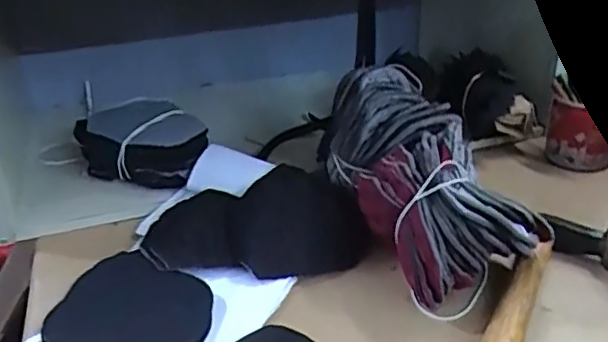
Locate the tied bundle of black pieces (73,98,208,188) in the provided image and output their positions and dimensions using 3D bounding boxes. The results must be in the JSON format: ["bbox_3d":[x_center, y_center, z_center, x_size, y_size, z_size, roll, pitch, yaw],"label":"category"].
[{"bbox_3d":[-0.154,-0.023,0.591,0.124,0.063,0.071,9,30,15],"label":"tied bundle of black pieces"}]

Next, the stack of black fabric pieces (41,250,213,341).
[{"bbox_3d":[-0.122,0.099,0.431,0.111,0.016,0.098,7,30,12],"label":"stack of black fabric pieces"}]

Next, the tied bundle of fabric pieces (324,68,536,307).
[{"bbox_3d":[0.083,0.000,0.469,0.090,0.089,0.204,-12,52,-20],"label":"tied bundle of fabric pieces"}]

